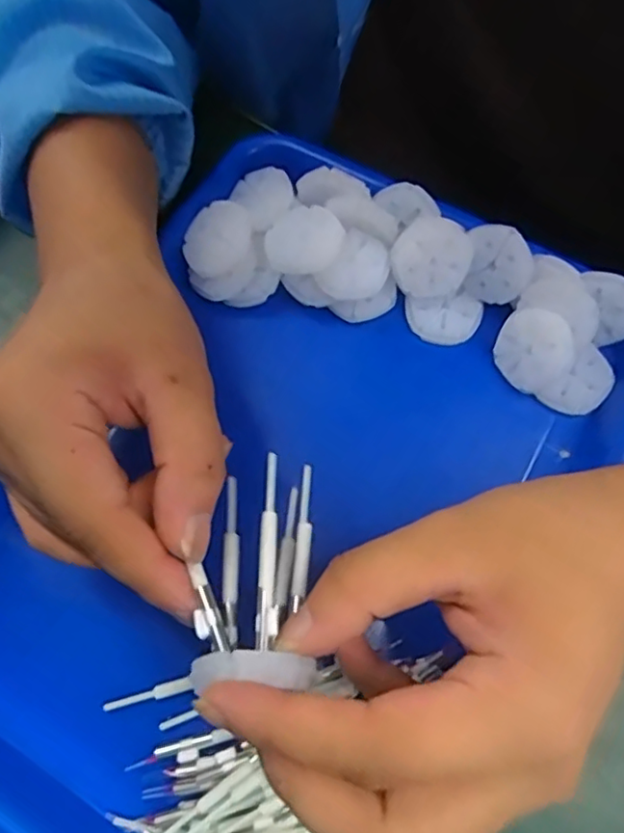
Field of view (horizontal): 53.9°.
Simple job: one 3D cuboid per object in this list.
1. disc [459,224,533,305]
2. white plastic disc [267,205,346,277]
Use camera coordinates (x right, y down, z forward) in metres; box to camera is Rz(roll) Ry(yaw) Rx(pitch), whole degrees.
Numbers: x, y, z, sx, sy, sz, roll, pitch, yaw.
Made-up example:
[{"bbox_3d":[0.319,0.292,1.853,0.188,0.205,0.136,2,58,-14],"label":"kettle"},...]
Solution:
[{"bbox_3d":[0.090,-0.073,0.297,0.032,0.039,0.005,23,43,26],"label":"disc"},{"bbox_3d":[-0.004,-0.087,0.303,0.036,0.007,0.038,-1,69,2],"label":"white plastic disc"}]

